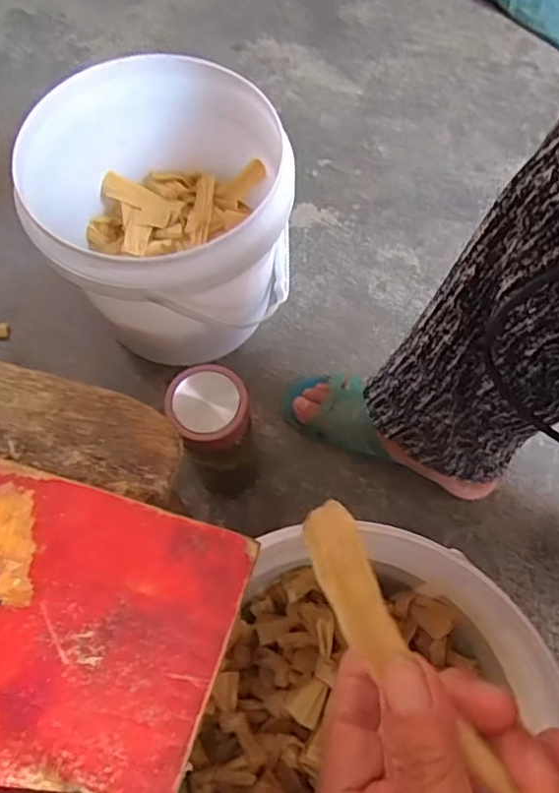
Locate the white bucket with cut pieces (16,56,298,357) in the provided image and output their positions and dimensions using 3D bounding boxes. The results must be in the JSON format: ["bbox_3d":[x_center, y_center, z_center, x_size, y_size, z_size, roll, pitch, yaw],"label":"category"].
[{"bbox_3d":[-0.120,-0.185,0.650,0.266,0.228,0.275,0,67,0],"label":"white bucket with cut pieces"}]

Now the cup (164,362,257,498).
[{"bbox_3d":[-0.059,0.038,0.578,0.076,0.185,0.078,-10,69,-5],"label":"cup"}]

